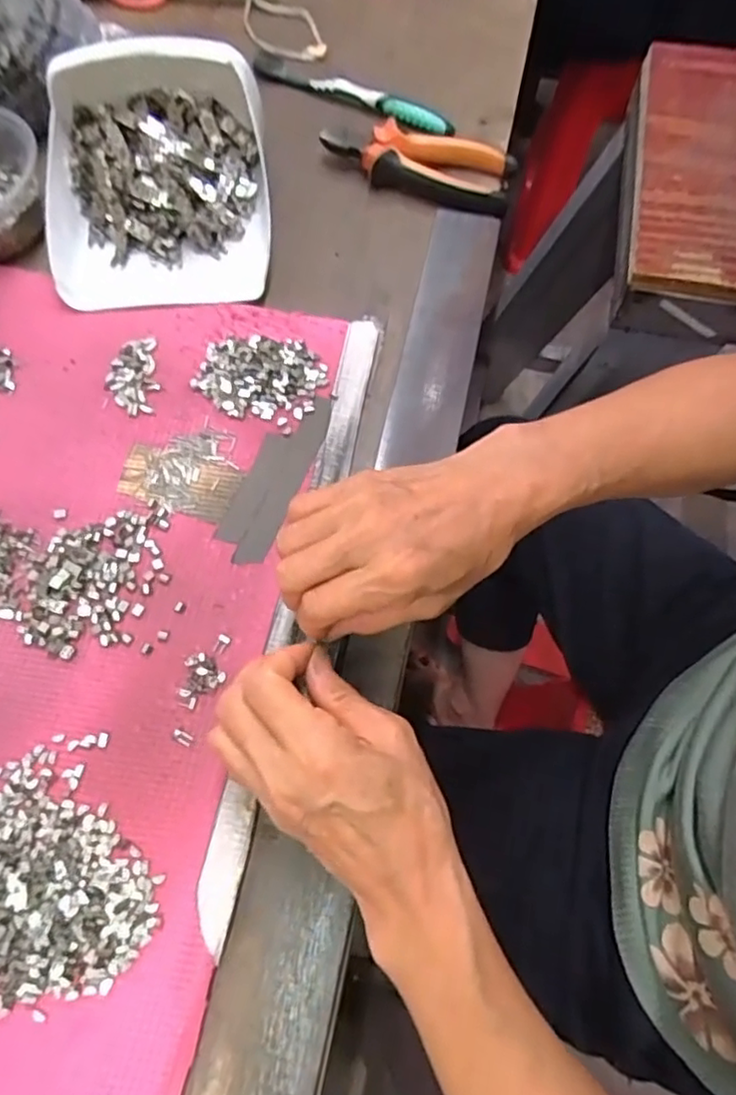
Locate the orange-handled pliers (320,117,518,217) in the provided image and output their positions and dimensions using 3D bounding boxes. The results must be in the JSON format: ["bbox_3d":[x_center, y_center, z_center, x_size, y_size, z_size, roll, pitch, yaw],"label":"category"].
[{"bbox_3d":[0.038,-0.297,0.505,0.147,0.026,0.055,17,69,4],"label":"orange-handled pliers"}]

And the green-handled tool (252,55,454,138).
[{"bbox_3d":[-0.012,-0.379,0.541,0.184,0.020,0.019,26,70,8],"label":"green-handled tool"}]

